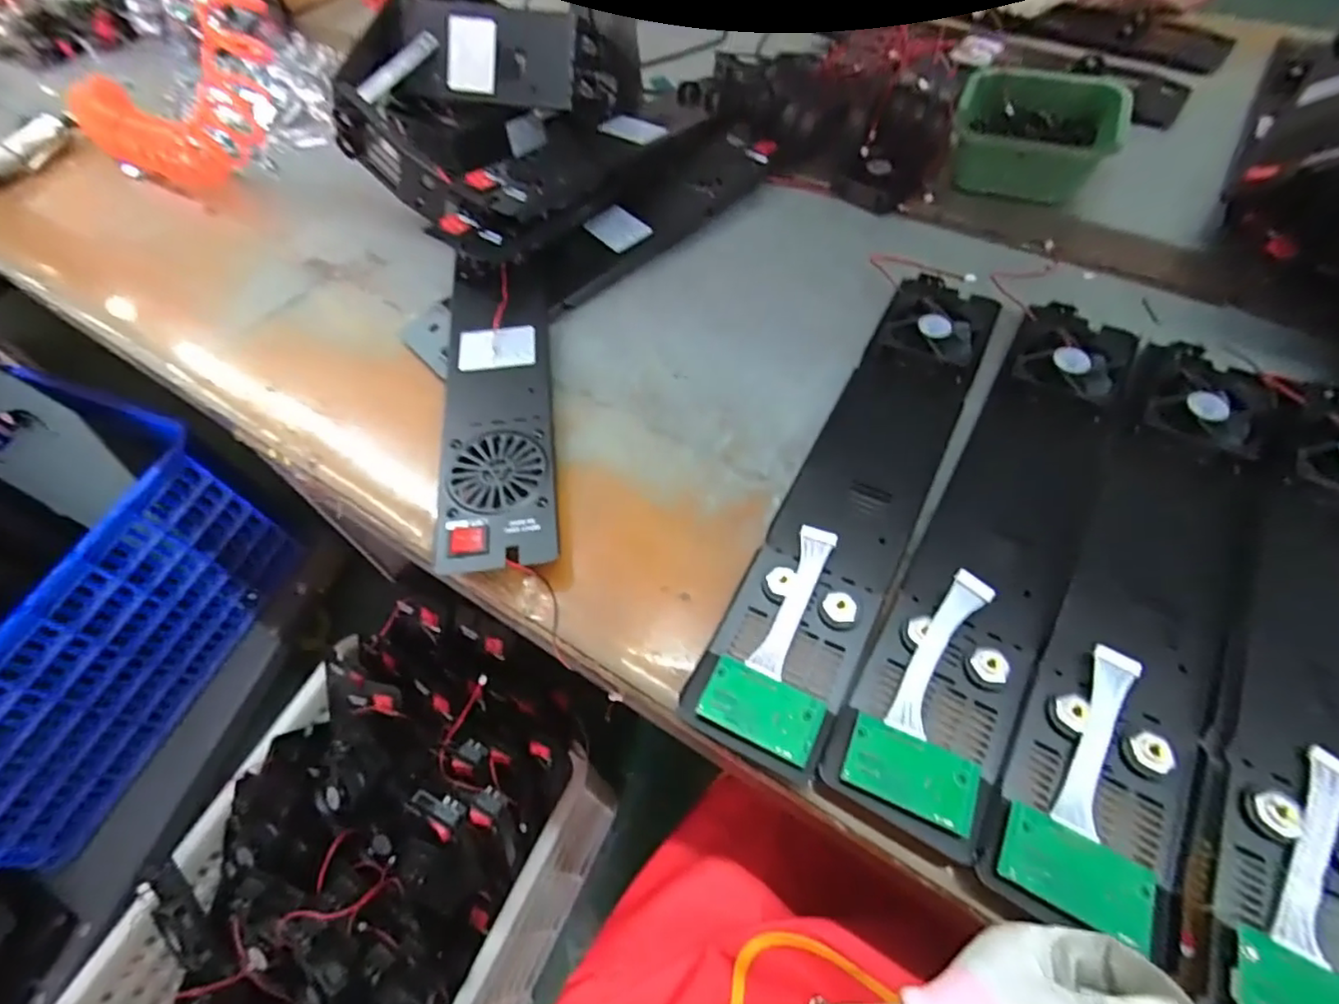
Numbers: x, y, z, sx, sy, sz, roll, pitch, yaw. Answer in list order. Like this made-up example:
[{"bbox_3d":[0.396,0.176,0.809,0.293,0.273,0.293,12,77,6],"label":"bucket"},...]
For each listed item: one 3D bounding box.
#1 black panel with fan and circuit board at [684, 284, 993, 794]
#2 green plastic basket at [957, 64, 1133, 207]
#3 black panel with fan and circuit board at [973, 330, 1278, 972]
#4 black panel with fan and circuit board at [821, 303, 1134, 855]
[{"bbox_3d":[0.157,-0.022,0.503,0.097,0.025,0.466,23,62,18],"label":"black panel with fan and circuit board"},{"bbox_3d":[0.413,-0.419,0.717,0.167,0.071,0.160,20,61,16],"label":"green plastic basket"},{"bbox_3d":[0.335,0.055,0.434,0.103,0.027,0.462,25,63,19],"label":"black panel with fan and circuit board"},{"bbox_3d":[0.255,0.009,0.469,0.097,0.038,0.476,26,63,19],"label":"black panel with fan and circuit board"}]

